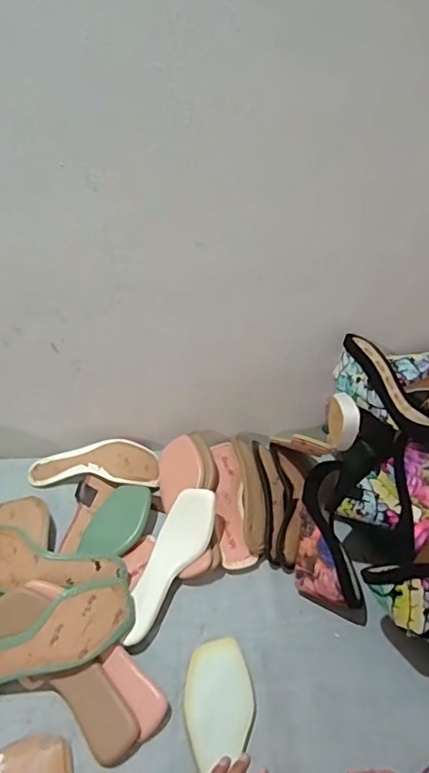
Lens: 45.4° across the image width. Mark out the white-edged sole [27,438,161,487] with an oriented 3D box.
[{"bbox_3d":[-0.210,0.134,0.898,0.231,0.038,0.088,5,39,4],"label":"white-edged sole"}]

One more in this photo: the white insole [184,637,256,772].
[{"bbox_3d":[0.012,0.410,0.575,0.081,0.018,0.239,-3,43,-5],"label":"white insole"}]

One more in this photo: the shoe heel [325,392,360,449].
[{"bbox_3d":[0.180,0.053,0.722,0.027,0.073,0.063,-4,40,-6],"label":"shoe heel"}]

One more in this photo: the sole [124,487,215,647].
[{"bbox_3d":[-0.066,0.255,0.739,0.080,0.044,0.231,17,58,19],"label":"sole"}]

